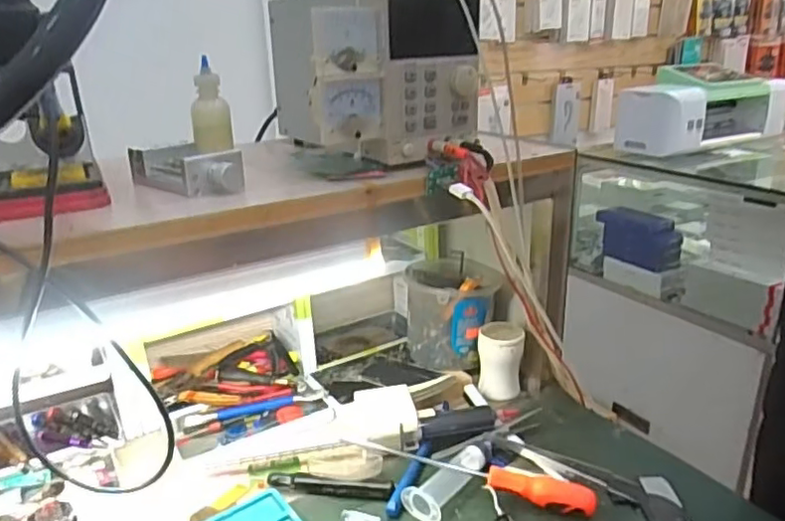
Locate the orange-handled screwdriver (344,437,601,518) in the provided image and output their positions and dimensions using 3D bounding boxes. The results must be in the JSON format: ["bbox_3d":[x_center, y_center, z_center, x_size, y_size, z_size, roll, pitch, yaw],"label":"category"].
[{"bbox_3d":[0.071,0.208,0.601,0.247,0.033,0.026,7,22,24],"label":"orange-handled screwdriver"}]

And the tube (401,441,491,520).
[{"bbox_3d":[0.057,0.214,0.604,0.040,0.022,0.112,13,24,35],"label":"tube"}]

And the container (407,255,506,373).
[{"bbox_3d":[0.081,0.071,0.813,0.107,0.118,0.112,6,21,22],"label":"container"}]

